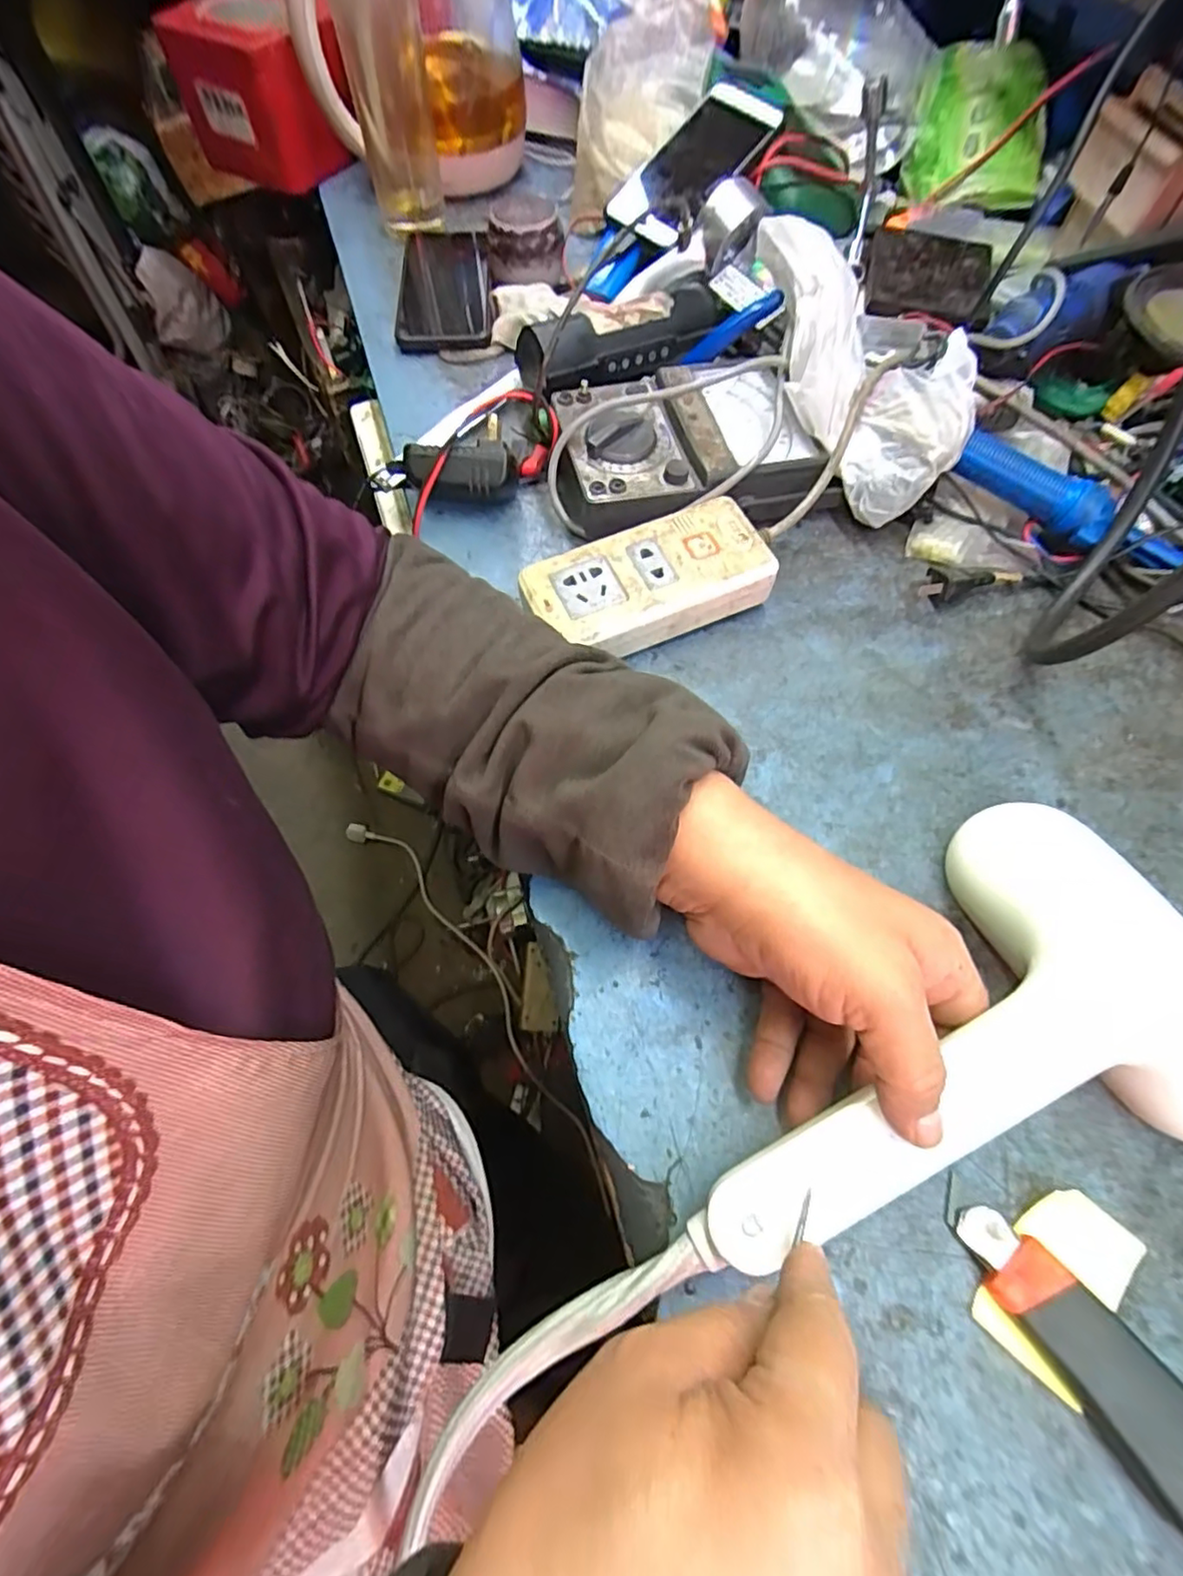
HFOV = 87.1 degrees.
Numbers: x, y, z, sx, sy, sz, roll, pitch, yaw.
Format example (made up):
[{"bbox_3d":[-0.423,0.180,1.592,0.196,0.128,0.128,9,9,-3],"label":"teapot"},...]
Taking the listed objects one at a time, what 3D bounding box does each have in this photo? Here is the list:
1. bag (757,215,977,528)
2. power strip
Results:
[{"bbox_3d":[0.172,-0.278,0.399,0.104,0.057,0.196,-37,96,-17],"label":"bag"},{"bbox_3d":[0.034,-0.122,0.387,0.142,0.042,0.068,-22,67,-11],"label":"power strip"}]

